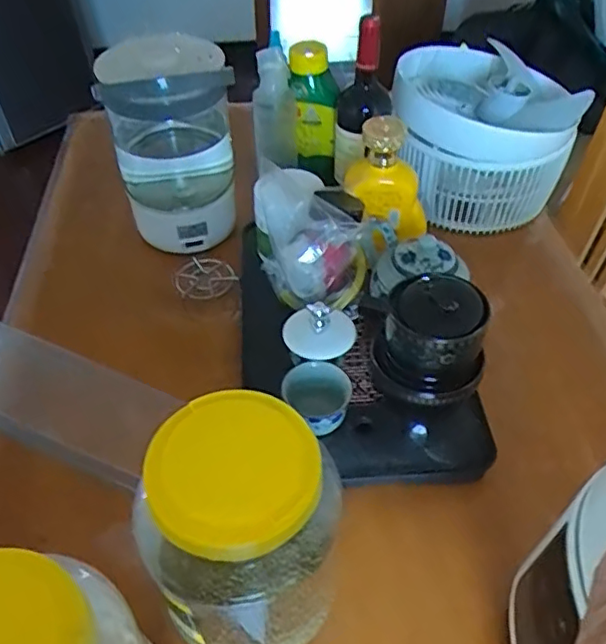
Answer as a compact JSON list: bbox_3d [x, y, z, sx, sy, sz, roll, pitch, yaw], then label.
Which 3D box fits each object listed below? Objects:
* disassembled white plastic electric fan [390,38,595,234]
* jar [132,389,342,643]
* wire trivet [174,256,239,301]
[{"bbox_3d":[0.270,-0.290,0.930,0.258,0.187,0.264,5,46,5],"label":"disassembled white plastic electric fan"},{"bbox_3d":[-0.041,0.170,0.472,0.122,0.212,0.125,0,46,0],"label":"jar"},{"bbox_3d":[-0.141,-0.061,0.828,0.073,0.024,0.091,-28,52,-24],"label":"wire trivet"}]

